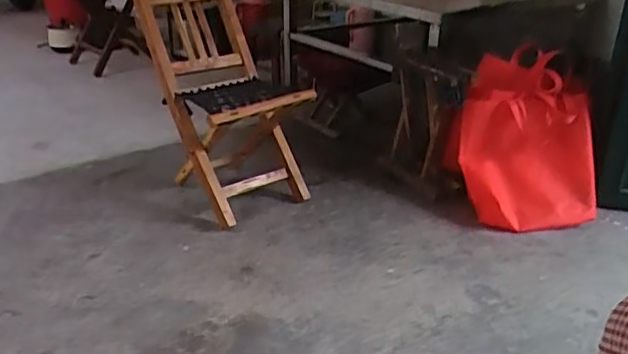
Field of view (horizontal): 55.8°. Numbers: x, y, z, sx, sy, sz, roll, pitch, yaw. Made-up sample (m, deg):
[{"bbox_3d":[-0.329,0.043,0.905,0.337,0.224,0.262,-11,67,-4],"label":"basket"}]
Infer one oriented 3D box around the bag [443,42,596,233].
[{"bbox_3d":[0.597,-0.098,1.659,0.357,0.383,0.296,-1,27,-8],"label":"bag"}]

